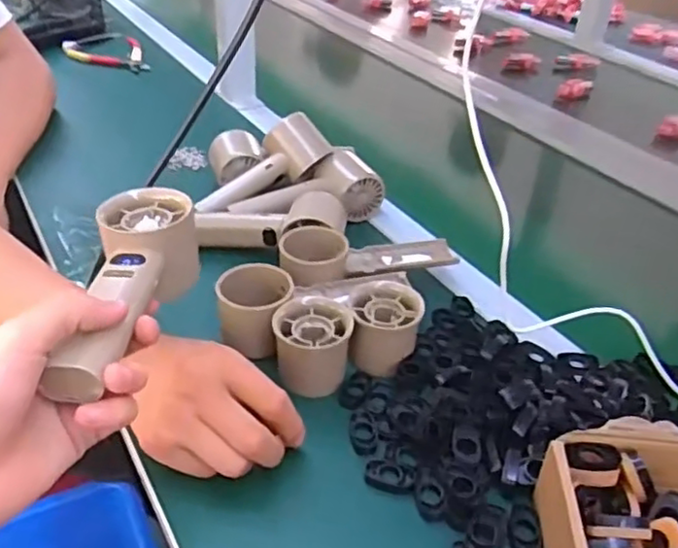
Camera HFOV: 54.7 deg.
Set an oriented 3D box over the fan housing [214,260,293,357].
[{"bbox_3d":[-0.064,0.027,0.501,0.055,0.042,0.062,1,36,-5],"label":"fan housing"}]

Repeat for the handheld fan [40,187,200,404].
[{"bbox_3d":[-0.122,0.015,0.374,0.055,0.052,0.153,4,39,0],"label":"handheld fan"}]

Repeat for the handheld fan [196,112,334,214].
[{"bbox_3d":[-0.076,-0.106,0.665,0.151,0.042,0.049,-40,51,-18],"label":"handheld fan"}]

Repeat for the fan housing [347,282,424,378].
[{"bbox_3d":[0.034,0.042,0.507,0.056,0.052,0.052,8,36,5],"label":"fan housing"}]

